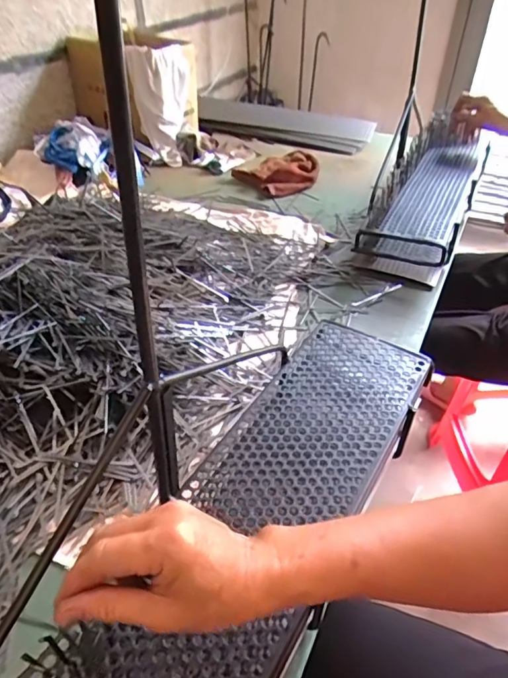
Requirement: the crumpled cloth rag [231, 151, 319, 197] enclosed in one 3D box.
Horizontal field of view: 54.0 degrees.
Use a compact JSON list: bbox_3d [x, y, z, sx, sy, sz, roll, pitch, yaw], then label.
[{"bbox_3d":[0.063,-0.389,1.162,0.196,0.050,0.142,-11,41,-13],"label":"crumpled cloth rag"}]

